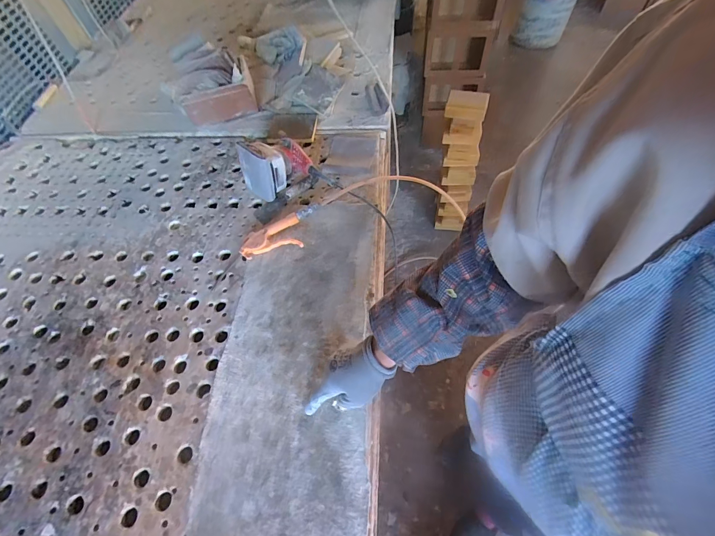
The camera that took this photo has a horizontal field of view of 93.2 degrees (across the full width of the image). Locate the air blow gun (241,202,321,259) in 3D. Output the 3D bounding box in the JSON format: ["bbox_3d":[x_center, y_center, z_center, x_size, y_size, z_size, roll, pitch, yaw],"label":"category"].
[{"bbox_3d":[-0.153,-0.069,0.705,0.186,0.032,0.100,-32,63,-14],"label":"air blow gun"}]

